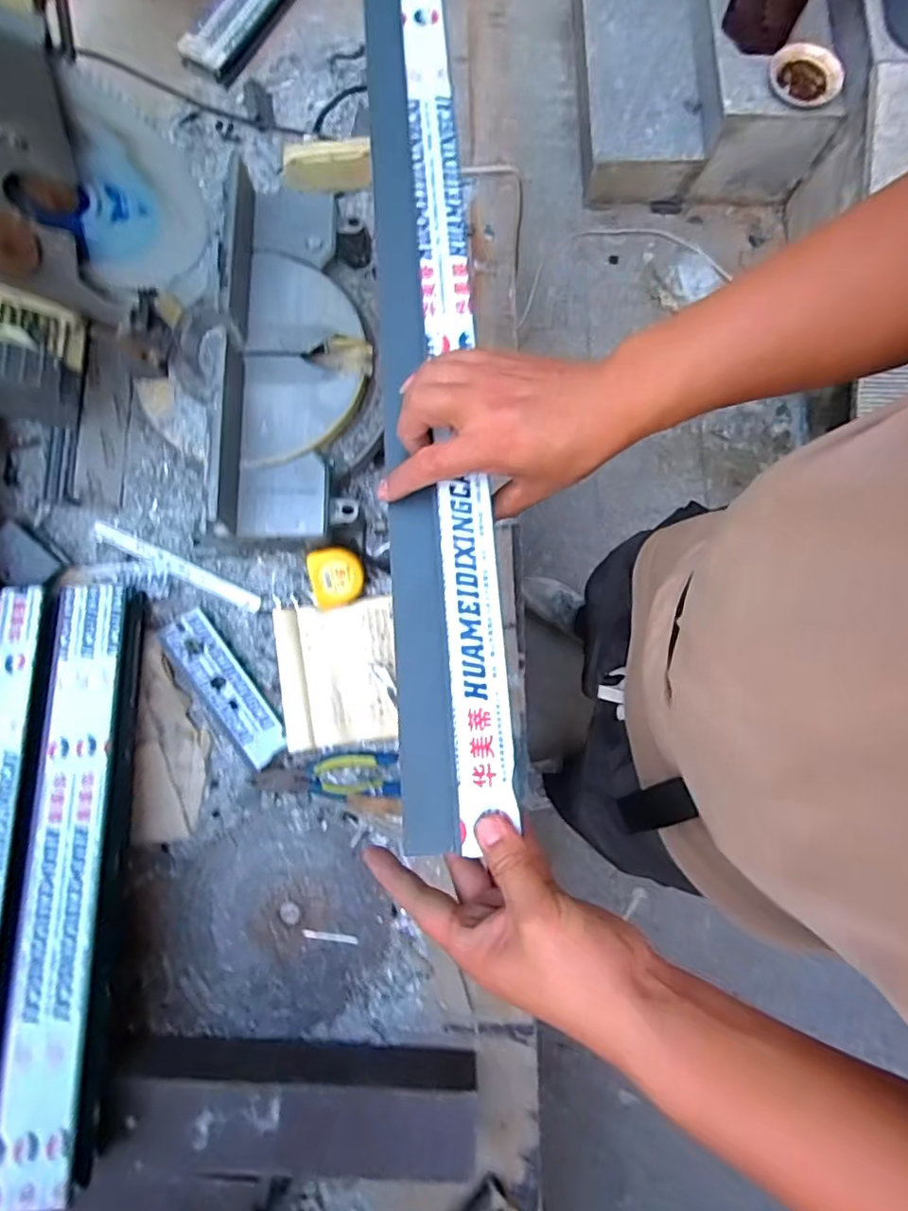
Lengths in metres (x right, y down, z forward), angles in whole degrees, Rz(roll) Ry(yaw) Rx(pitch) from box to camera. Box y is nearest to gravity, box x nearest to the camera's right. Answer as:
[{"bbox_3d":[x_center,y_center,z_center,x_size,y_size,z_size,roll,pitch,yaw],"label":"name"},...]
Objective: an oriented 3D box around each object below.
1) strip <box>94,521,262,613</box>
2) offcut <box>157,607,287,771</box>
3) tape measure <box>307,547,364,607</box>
[{"bbox_3d":[-0.363,-0.051,0.766,0.236,0.004,0.023,25,83,0],"label":"strip"},{"bbox_3d":[-0.287,0.102,0.731,0.059,0.026,0.208,-37,82,-6],"label":"offcut"},{"bbox_3d":[-0.148,-0.038,0.735,0.069,0.043,0.070,-12,80,-2],"label":"tape measure"}]

